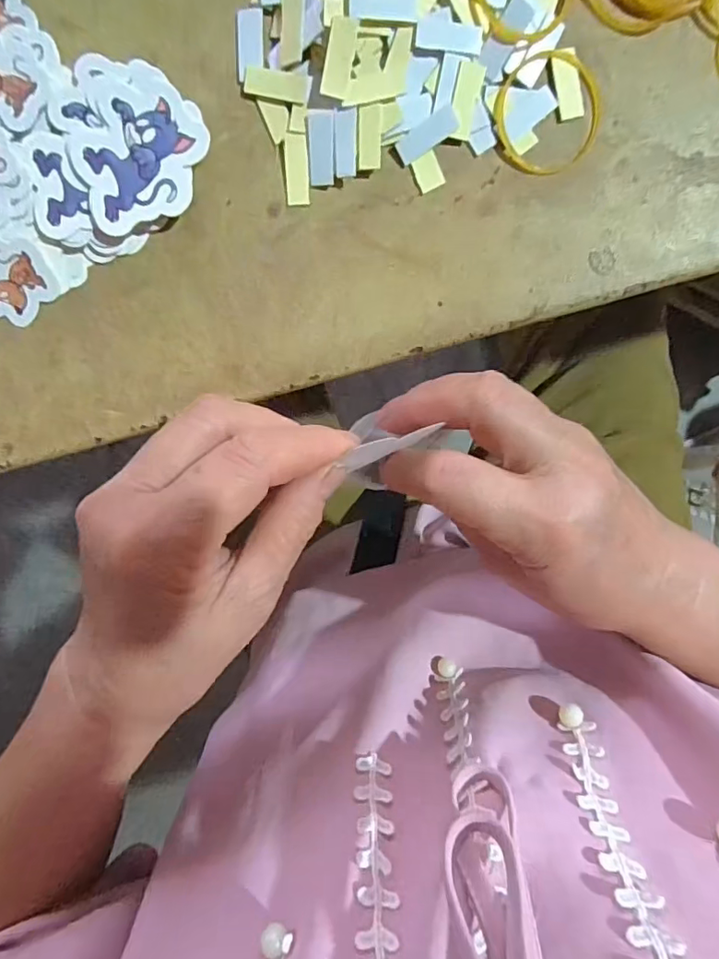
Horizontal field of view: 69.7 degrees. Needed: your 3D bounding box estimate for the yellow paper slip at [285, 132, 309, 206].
[{"bbox_3d":[-0.028,-0.141,0.233,0.010,0.004,0.029,0,99,0],"label":"yellow paper slip"}]

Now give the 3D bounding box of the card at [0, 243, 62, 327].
[{"bbox_3d":[-0.161,-0.090,0.238,0.039,0.004,0.032,-24,114,5],"label":"card"}]

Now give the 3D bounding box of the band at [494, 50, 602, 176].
[{"bbox_3d":[0.084,-0.162,0.228,0.047,0.004,0.046,0,99,0],"label":"band"}]

